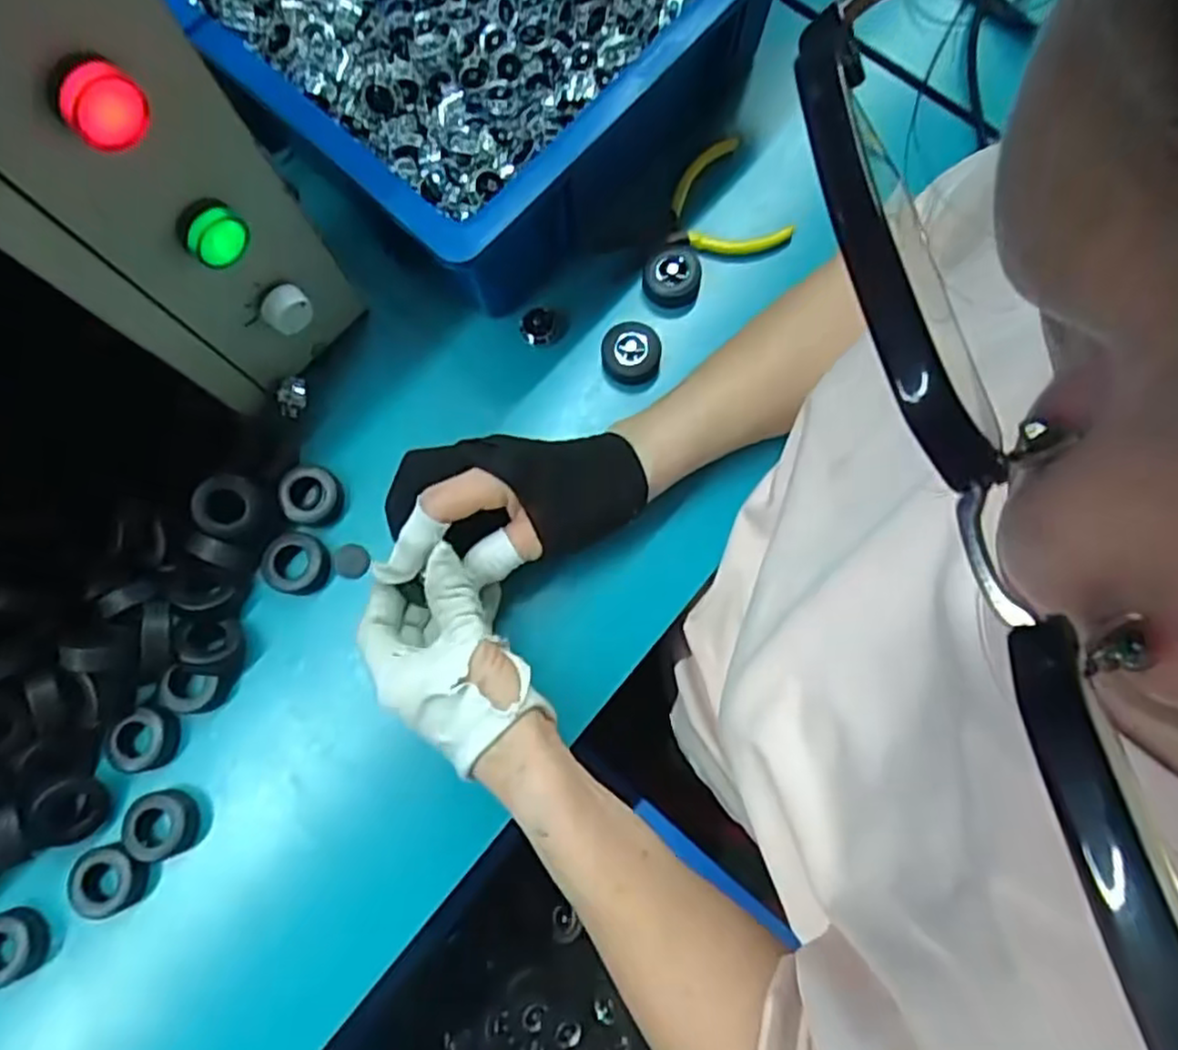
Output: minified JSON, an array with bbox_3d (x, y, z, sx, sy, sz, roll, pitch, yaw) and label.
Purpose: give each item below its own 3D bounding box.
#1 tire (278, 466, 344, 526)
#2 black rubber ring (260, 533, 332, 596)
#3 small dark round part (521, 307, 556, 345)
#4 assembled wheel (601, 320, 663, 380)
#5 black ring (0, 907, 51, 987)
[{"bbox_3d":[-0.173,-0.017,0.448,0.033,0.019,0.035,0,78,0],"label":"tire"},{"bbox_3d":[-0.179,0.024,0.440,0.036,0.015,0.037,0,78,0],"label":"black rubber ring"},{"bbox_3d":[-0.033,-0.128,0.465,0.022,0.008,0.023,0,78,0],"label":"small dark round part"},{"bbox_3d":[0.027,-0.112,0.458,0.036,0.011,0.037,0,78,0],"label":"assembled wheel"},{"bbox_3d":[-0.325,0.235,0.402,0.034,0.021,0.036,0,78,0],"label":"black ring"}]

